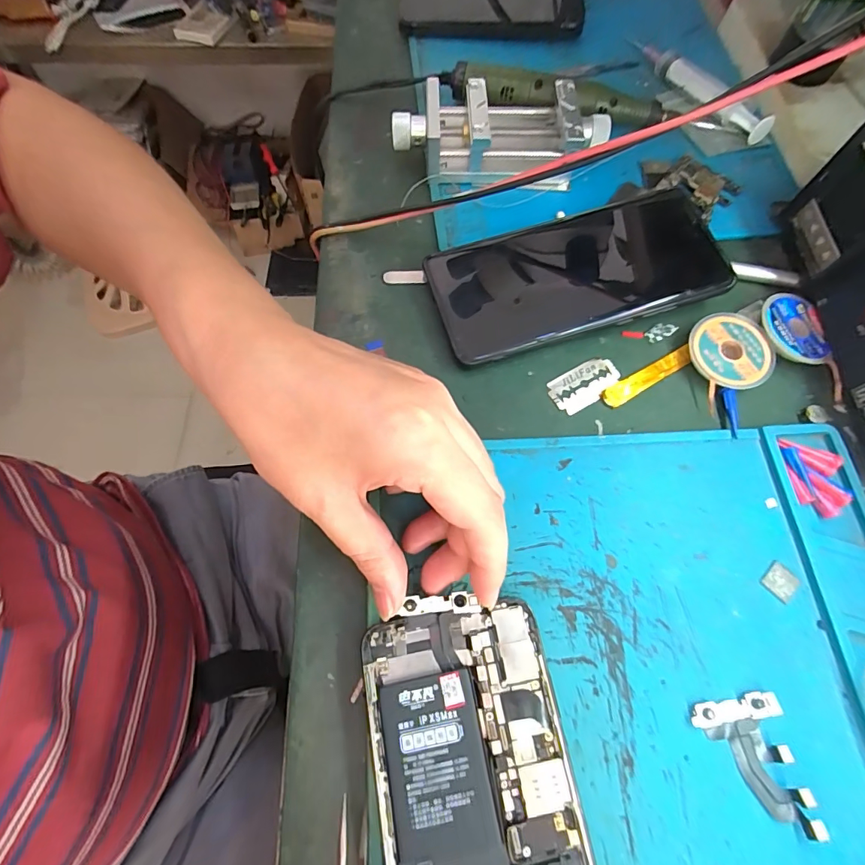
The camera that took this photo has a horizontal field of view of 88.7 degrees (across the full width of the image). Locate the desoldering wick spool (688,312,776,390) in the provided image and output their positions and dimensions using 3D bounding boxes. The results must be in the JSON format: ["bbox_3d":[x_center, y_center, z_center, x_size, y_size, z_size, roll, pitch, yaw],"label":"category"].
[{"bbox_3d":[0.166,-0.045,0.248,0.047,0.012,0.043,0,68,0],"label":"desoldering wick spool"}]

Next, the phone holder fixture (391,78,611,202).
[{"bbox_3d":[0.043,-0.192,0.287,0.133,0.031,0.067,7,69,3],"label":"phone holder fixture"}]

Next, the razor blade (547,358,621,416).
[{"bbox_3d":[0.086,-0.027,0.248,0.042,0.004,0.023,-30,76,-12],"label":"razor blade"}]

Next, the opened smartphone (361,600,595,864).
[{"bbox_3d":[0.019,0.151,0.168,0.076,0.007,0.153,-10,69,-3],"label":"opened smartphone"}]

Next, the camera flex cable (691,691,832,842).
[{"bbox_3d":[0.130,0.135,0.179,0.034,0.006,0.048,-7,69,-2],"label":"camera flex cable"}]

